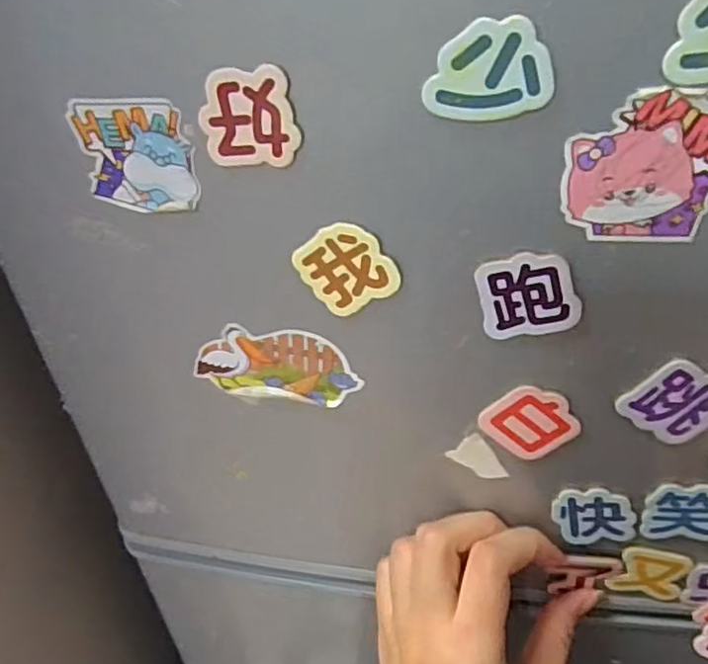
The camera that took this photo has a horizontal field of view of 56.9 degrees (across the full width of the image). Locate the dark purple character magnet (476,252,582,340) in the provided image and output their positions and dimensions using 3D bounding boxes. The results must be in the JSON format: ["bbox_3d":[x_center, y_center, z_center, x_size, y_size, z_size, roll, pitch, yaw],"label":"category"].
[{"bbox_3d":[0.061,-0.012,0.229,0.034,0.032,0.004,3,35,14],"label":"dark purple character magnet"}]

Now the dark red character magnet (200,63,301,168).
[{"bbox_3d":[-0.035,-0.070,0.215,0.032,0.031,0.004,4,35,15],"label":"dark red character magnet"}]

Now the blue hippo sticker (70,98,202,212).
[{"bbox_3d":[-0.078,-0.063,0.235,0.043,0.040,0.007,8,36,20],"label":"blue hippo sticker"}]

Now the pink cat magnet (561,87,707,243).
[{"bbox_3d":[0.091,-0.049,0.199,0.052,0.046,0.004,1,35,11],"label":"pink cat magnet"}]

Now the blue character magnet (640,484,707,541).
[{"bbox_3d":[0.140,0.076,0.275,0.033,0.030,0.004,1,35,10],"label":"blue character magnet"}]

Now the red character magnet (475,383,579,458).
[{"bbox_3d":[0.071,0.036,0.262,0.033,0.031,0.004,-41,17,34],"label":"red character magnet"}]

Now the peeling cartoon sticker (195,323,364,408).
[{"bbox_3d":[-0.034,0.014,0.277,0.070,0.035,0.004,3,35,13],"label":"peeling cartoon sticker"}]

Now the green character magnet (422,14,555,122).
[{"bbox_3d":[0.039,-0.076,0.190,0.036,0.026,0.004,2,35,12],"label":"green character magnet"}]

